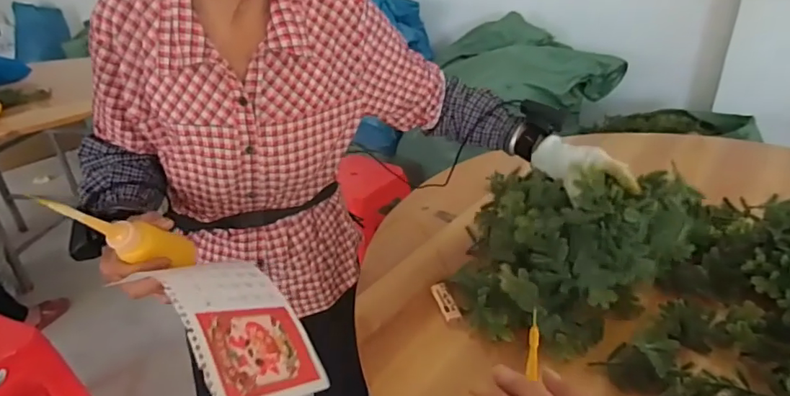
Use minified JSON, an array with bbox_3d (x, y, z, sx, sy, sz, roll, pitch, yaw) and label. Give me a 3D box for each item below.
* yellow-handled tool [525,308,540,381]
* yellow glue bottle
[{"bbox_3d":[0.122,0.129,0.435,0.011,0.073,0.006,13,30,32],"label":"yellow-handled tool"},{"bbox_3d":[-0.276,0.043,0.506,0.034,0.164,0.043,27,85,42],"label":"yellow glue bottle"}]

